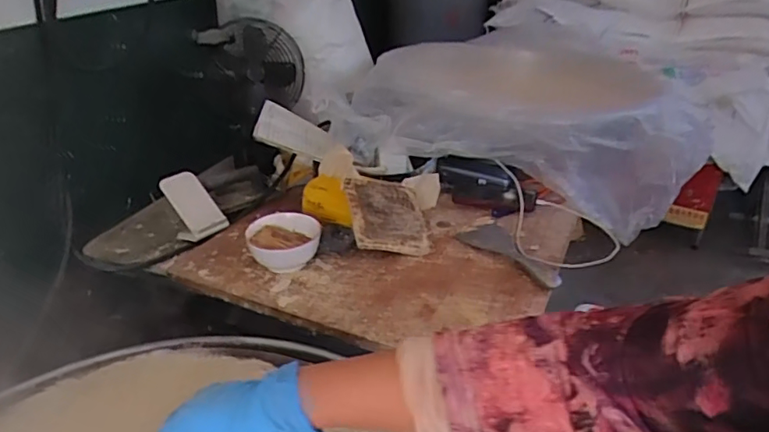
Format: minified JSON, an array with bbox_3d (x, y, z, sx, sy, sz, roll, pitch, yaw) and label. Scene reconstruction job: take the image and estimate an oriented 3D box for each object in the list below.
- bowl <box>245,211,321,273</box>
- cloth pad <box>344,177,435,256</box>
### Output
[{"bbox_3d":[-0.165,0.048,0.901,0.113,0.068,0.113,1,29,-1],"label":"bowl"},{"bbox_3d":[0.007,-0.004,0.973,0.150,0.022,0.168,12,47,-19],"label":"cloth pad"}]

